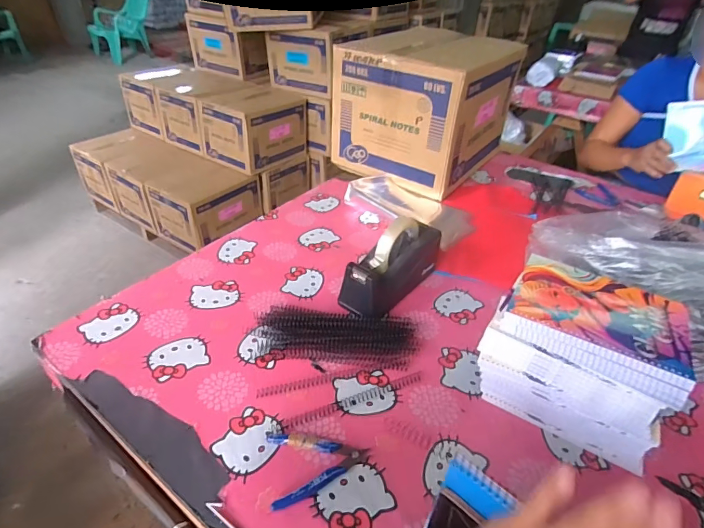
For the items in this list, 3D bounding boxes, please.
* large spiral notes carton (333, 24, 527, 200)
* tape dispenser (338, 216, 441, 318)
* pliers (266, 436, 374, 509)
[{"bbox_3d":[0.187,-0.410,1.094,0.346,0.282,0.361,28,44,29],"label":"large spiral notes carton"},{"bbox_3d":[0.072,-0.001,0.710,0.070,0.122,0.206,28,44,29],"label":"tape dispenser"},{"bbox_3d":[-0.039,0.228,0.490,0.113,0.010,0.083,-8,39,-14],"label":"pliers"}]

